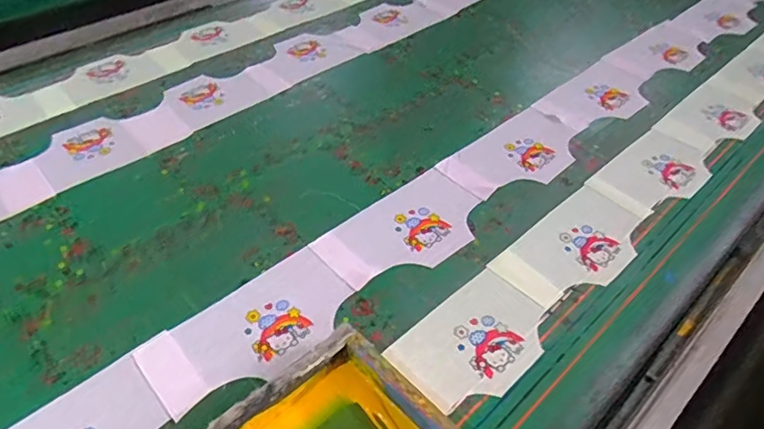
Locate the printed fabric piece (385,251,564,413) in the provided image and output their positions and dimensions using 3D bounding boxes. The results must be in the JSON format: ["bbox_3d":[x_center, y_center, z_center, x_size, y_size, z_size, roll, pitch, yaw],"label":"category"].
[{"bbox_3d":[0.141,0.148,0.695,0.250,0.011,0.134,-34,56,-30],"label":"printed fabric piece"}]

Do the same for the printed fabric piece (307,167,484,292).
[{"bbox_3d":[0.041,0.022,0.815,0.269,0.005,0.148,-32,56,-29],"label":"printed fabric piece"}]

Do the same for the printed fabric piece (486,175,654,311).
[{"bbox_3d":[0.306,0.040,0.810,0.289,0.006,0.135,-34,56,-30],"label":"printed fabric piece"}]

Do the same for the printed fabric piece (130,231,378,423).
[{"bbox_3d":[-0.148,0.137,0.698,0.309,0.004,0.137,-33,56,-29],"label":"printed fabric piece"}]

